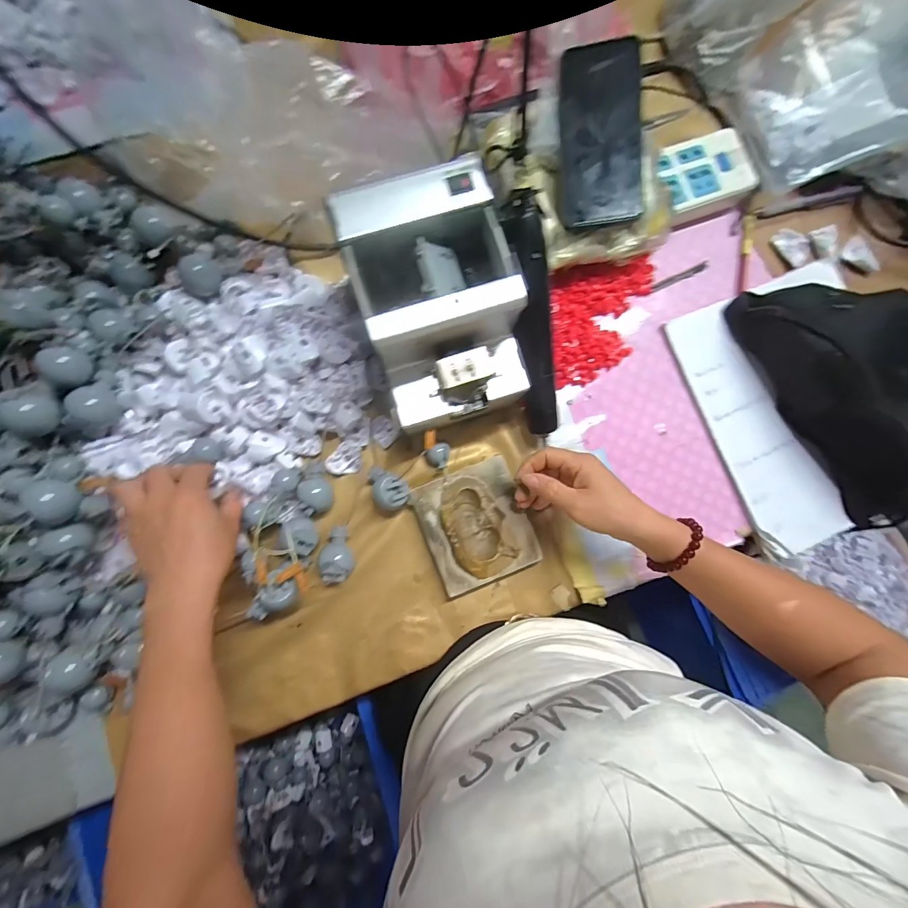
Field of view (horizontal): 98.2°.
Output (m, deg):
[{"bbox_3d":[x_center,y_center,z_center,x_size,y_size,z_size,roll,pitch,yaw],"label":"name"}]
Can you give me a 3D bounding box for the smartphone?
[{"bbox_3d":[0.141,-0.309,0.379,0.073,0.011,0.163,-2,93,16],"label":"smartphone"}]

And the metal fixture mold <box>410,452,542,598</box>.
[{"bbox_3d":[0.022,0.073,0.401,0.102,0.029,0.111,-23,86,-4],"label":"metal fixture mold"}]

